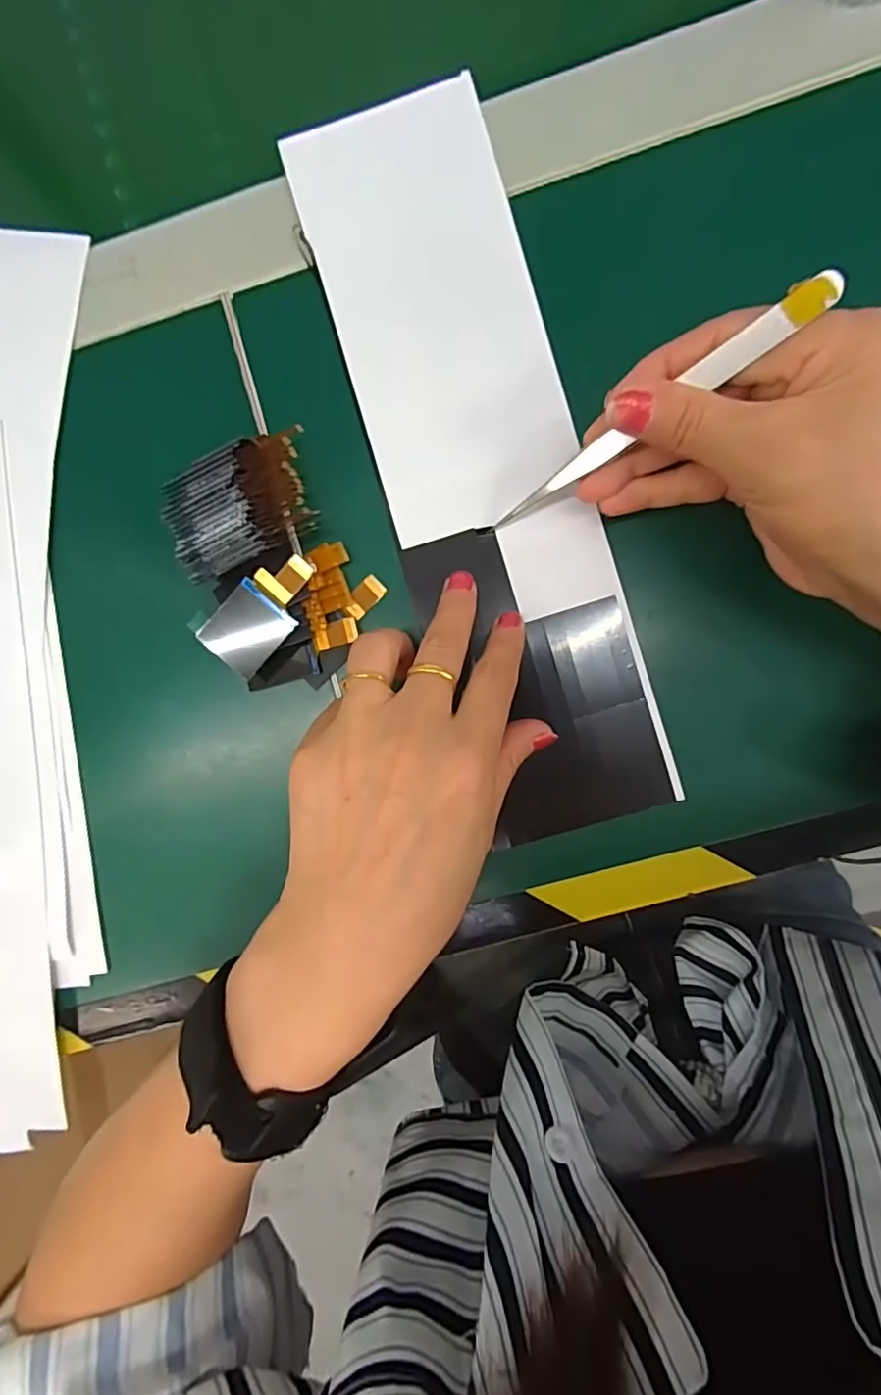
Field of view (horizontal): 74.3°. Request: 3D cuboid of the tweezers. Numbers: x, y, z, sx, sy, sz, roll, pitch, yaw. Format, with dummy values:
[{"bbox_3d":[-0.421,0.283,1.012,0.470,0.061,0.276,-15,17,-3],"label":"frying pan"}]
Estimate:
[{"bbox_3d":[0.070,-0.097,0.204,0.124,0.004,0.010,-27,93,36],"label":"tweezers"}]

